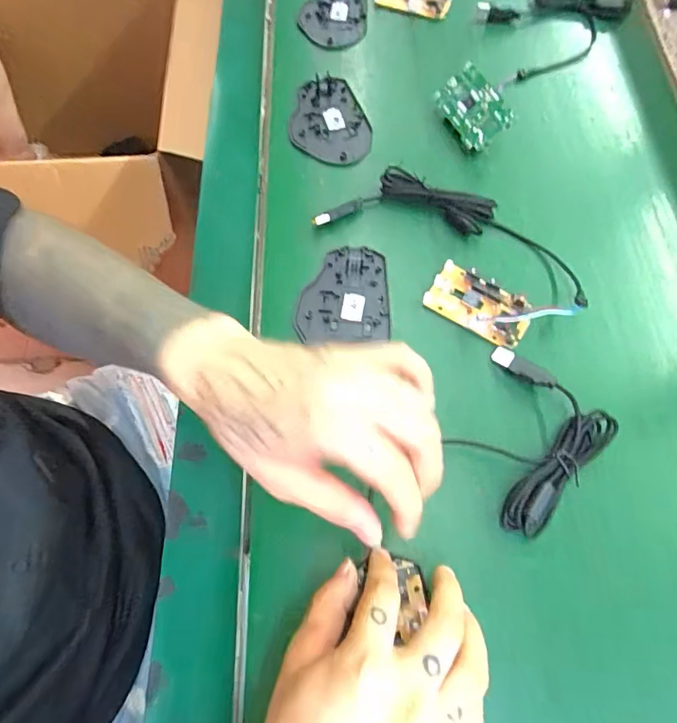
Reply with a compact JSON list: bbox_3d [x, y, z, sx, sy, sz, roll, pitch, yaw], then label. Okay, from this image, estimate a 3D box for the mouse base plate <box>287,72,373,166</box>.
[{"bbox_3d":[-0.007,-0.231,0.451,0.077,0.008,0.103,7,67,3],"label":"mouse base plate"}]

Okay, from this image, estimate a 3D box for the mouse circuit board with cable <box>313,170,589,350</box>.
[{"bbox_3d":[0.096,-0.095,0.381,0.206,0.026,0.108,35,71,14],"label":"mouse circuit board with cable"}]

